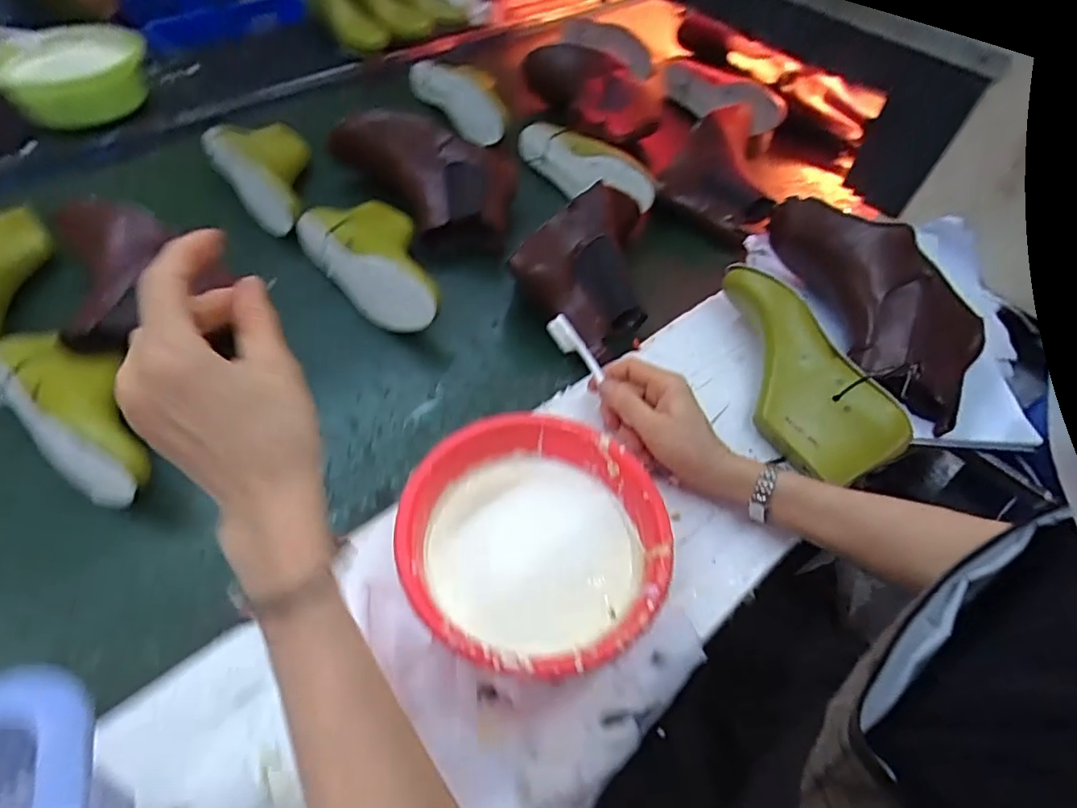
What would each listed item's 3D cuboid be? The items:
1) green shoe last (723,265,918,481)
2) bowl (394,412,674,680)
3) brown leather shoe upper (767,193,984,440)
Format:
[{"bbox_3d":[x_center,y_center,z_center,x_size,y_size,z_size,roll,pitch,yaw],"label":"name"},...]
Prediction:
[{"bbox_3d":[0.248,-0.036,0.582,0.102,0.066,0.246,-14,55,-15],"label":"green shoe last"},{"bbox_3d":[-0.003,0.107,0.437,0.187,0.076,0.182,3,53,-3],"label":"bowl"},{"bbox_3d":[0.373,-0.110,0.622,0.137,0.106,0.274,-14,55,-15],"label":"brown leather shoe upper"}]

